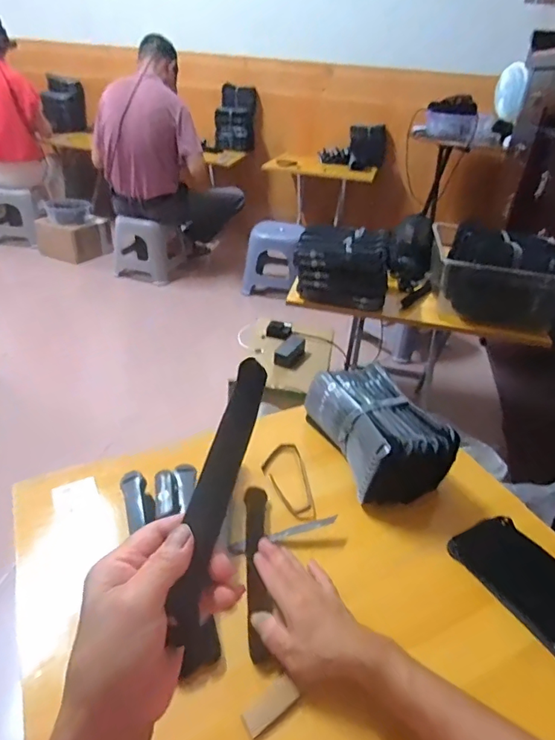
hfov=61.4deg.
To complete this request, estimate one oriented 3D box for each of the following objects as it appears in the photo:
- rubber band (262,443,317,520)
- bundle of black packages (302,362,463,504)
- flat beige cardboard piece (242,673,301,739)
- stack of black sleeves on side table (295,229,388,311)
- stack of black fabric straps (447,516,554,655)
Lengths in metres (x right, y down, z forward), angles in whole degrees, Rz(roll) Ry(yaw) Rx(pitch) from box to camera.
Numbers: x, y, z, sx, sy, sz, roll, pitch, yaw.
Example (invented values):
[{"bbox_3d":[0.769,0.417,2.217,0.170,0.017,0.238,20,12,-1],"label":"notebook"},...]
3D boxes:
[{"bbox_3d":[0.012,0.145,0.627,0.056,0.013,0.128,-2,34,-10],"label":"rubber band"},{"bbox_3d":[0.139,0.074,0.653,0.126,0.087,0.209,-7,35,-18],"label":"bundle of black packages"},{"bbox_3d":[-0.006,0.291,0.407,0.051,0.004,0.023,-22,42,-34],"label":"flat beige cardboard piece"},{"bbox_3d":[0.152,-0.244,1.092,0.213,0.139,0.175,8,33,5],"label":"stack of black sleeves on side table"},{"bbox_3d":[0.291,0.244,0.500,0.088,0.019,0.199,-16,39,-29],"label":"stack of black fabric straps"}]

